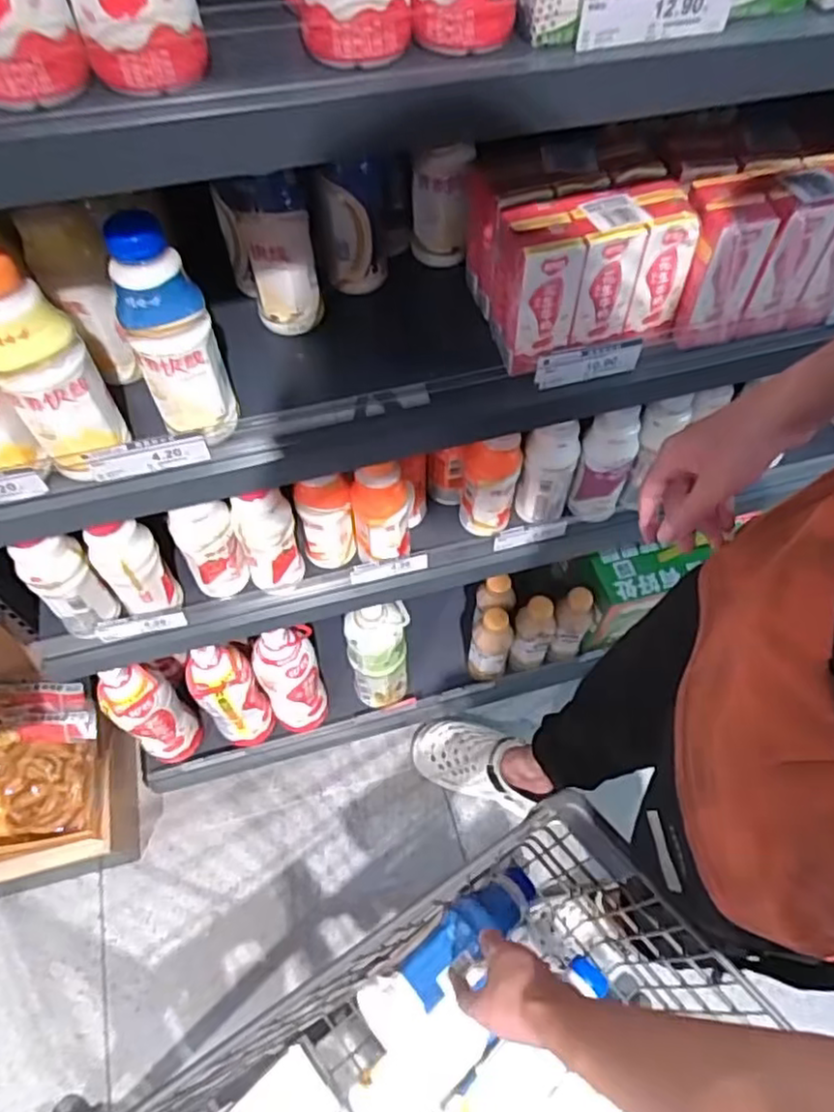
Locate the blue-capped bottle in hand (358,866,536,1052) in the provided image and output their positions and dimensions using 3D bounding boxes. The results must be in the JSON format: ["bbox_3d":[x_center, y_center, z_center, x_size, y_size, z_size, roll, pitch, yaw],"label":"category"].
[{"bbox_3d":[0.039,0.383,0.659,0.200,0.073,0.073,-35,65,-27],"label":"blue-capped bottle in hand"}]

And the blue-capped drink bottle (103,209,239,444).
[{"bbox_3d":[-0.196,-0.176,0.546,0.065,0.175,0.060,-15,60,-10],"label":"blue-capped drink bottle"}]

